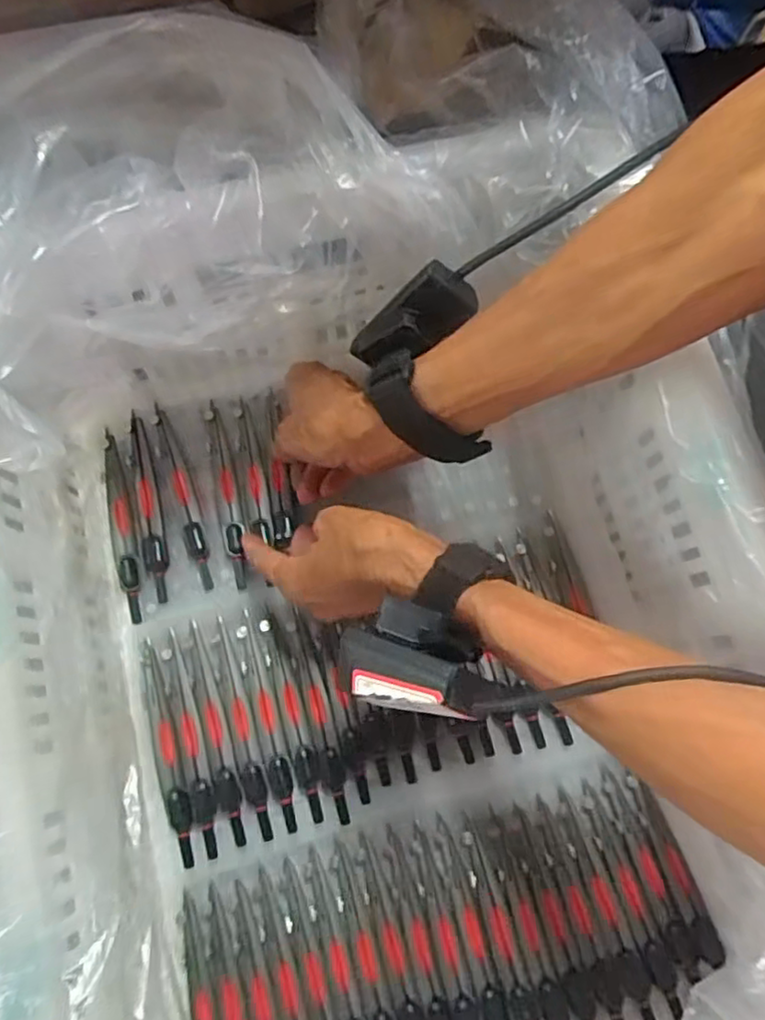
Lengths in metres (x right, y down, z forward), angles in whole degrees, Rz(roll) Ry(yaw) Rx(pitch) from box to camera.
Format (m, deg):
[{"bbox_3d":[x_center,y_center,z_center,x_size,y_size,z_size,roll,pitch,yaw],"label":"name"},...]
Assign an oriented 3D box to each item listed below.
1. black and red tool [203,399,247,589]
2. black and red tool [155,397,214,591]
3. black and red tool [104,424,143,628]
[{"bbox_3d":[-0.103,-0.013,0.428,0.013,0.009,0.130,-12,75,-4],"label":"black and red tool"},{"bbox_3d":[-0.132,-0.011,0.427,0.013,0.008,0.131,-17,77,-5],"label":"black and red tool"},{"bbox_3d":[-0.172,0.010,0.425,0.013,0.009,0.128,-12,76,-4],"label":"black and red tool"}]

